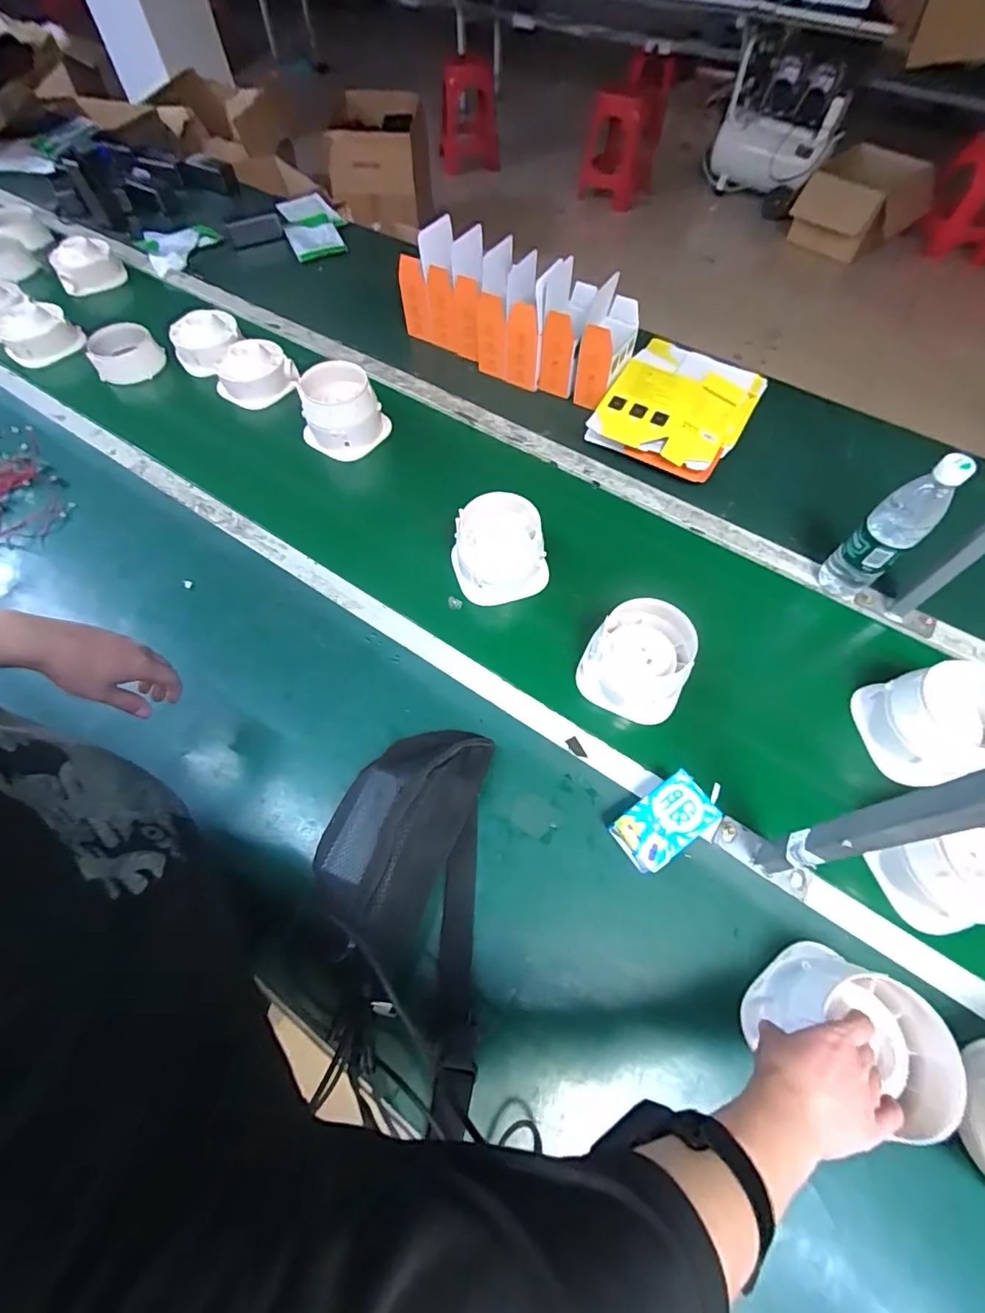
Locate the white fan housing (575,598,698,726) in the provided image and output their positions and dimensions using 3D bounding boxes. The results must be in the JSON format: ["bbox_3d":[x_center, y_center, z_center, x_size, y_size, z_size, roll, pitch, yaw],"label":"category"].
[{"bbox_3d":[0.191,0.003,0.663,0.129,0.090,0.130,23,63,12],"label":"white fan housing"}]

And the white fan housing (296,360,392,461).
[{"bbox_3d":[-0.271,-0.443,0.889,0.142,0.090,0.148,-18,63,-10],"label":"white fan housing"}]

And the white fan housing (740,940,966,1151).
[{"bbox_3d":[0.332,0.342,0.464,0.135,0.097,0.116,36,70,19],"label":"white fan housing"}]

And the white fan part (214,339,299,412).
[{"bbox_3d":[-0.448,-0.531,0.947,0.143,0.077,0.107,-22,63,-12],"label":"white fan part"}]

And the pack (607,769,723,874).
[{"bbox_3d":[0.203,0.188,0.581,0.122,0.045,0.075,-31,66,-15],"label":"pack"}]

